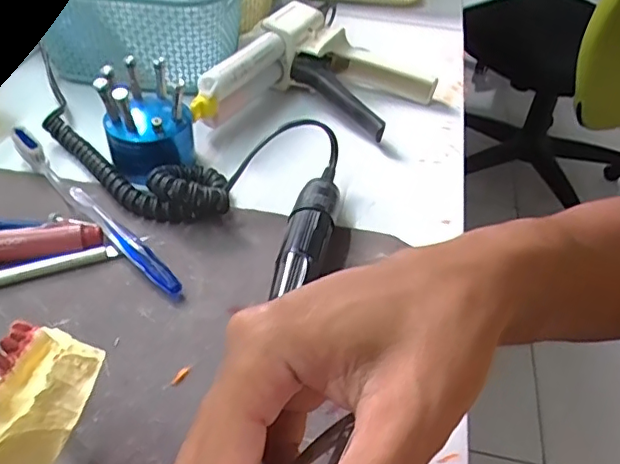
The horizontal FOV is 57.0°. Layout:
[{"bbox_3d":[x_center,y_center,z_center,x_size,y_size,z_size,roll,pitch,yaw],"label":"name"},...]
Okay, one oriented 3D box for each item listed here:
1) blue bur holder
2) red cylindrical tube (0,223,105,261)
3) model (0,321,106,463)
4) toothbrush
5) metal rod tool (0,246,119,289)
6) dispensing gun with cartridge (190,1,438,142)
[{"bbox_3d":[-0.111,-0.075,0.393,0.057,0.067,0.061,-7,44,-13],"label":"blue bur holder"},{"bbox_3d":[-0.166,0.009,0.328,0.088,0.019,0.016,-8,44,-13],"label":"red cylindrical tube"},{"bbox_3d":[-0.094,0.058,0.194,0.033,0.027,0.048,16,43,11],"label":"model"},{"bbox_3d":[-0.138,-0.016,0.355,0.013,0.021,0.182,-32,54,-34],"label":"toothbrush"},{"bbox_3d":[-0.169,0.026,0.316,0.119,0.011,0.007,-15,46,-21],"label":"metal rod tool"},{"bbox_3d":[0.011,-0.116,0.458,0.138,0.061,0.165,21,44,17],"label":"dispensing gun with cartridge"}]

